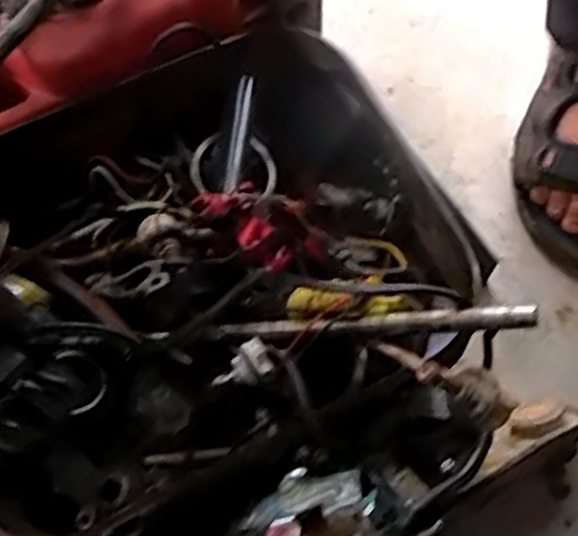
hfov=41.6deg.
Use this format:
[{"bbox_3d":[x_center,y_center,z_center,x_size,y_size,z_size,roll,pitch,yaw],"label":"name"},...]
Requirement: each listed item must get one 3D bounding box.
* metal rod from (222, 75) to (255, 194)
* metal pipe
[{"bbox_3d":[-0.040,-0.106,0.592,0.012,0.014,0.108,5,69,5],"label":"metal rod"},{"bbox_3d":[0.055,0.040,0.530,0.221,0.015,0.016,-5,67,23],"label":"metal pipe"}]

